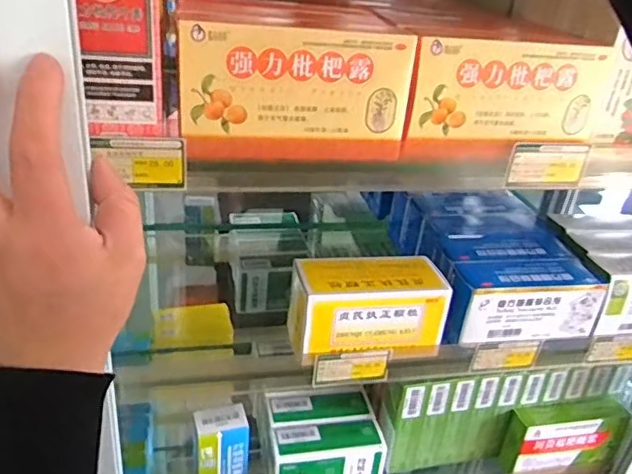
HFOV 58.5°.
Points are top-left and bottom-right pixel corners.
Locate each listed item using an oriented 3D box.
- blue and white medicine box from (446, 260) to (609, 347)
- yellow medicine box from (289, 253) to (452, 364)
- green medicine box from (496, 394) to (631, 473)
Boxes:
[{"bbox_3d":[0.203,0.061,0.564,0.157,0.067,0.054,-1,30,-13],"label":"blue and white medicine box"},{"bbox_3d":[0.050,0.063,0.540,0.143,0.066,0.071,-2,30,-15],"label":"yellow medicine box"},{"bbox_3d":[0.301,0.243,0.689,0.148,0.086,0.040,-1,30,-14],"label":"green medicine box"}]

